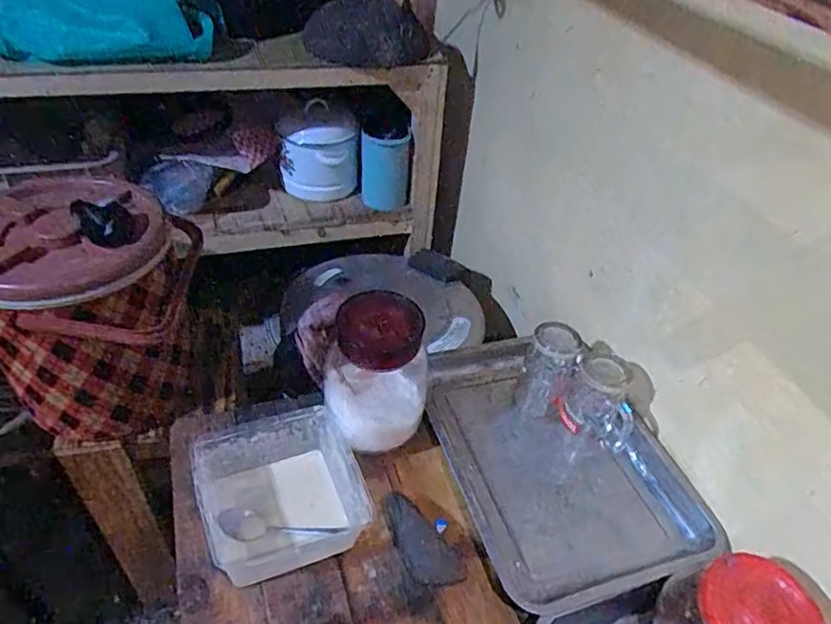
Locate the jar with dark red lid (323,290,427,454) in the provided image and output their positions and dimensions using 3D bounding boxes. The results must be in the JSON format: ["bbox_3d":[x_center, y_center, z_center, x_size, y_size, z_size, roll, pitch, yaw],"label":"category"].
[{"bbox_3d":[-0.048,0.076,0.723,0.119,0.203,0.109,3,42,-3],"label":"jar with dark red lid"}]

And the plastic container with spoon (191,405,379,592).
[{"bbox_3d":[-0.153,0.206,0.665,0.170,0.075,0.152,-13,45,-20],"label":"plastic container with spoon"}]

